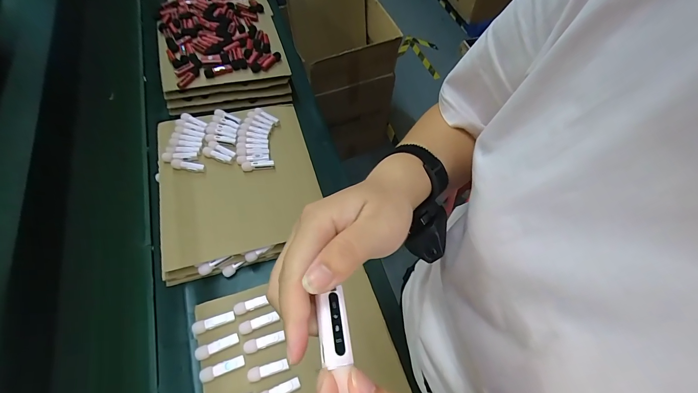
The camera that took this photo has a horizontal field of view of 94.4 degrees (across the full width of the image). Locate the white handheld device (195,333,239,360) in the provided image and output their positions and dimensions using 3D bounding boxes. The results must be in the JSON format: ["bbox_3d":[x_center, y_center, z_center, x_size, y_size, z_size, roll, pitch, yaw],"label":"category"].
[{"bbox_3d":[-0.205,0.231,0.501,0.063,0.012,0.019,-22,63,-14],"label":"white handheld device"}]

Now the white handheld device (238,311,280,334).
[{"bbox_3d":[-0.148,0.204,0.524,0.059,0.010,0.019,-17,62,-11],"label":"white handheld device"}]

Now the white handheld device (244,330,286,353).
[{"bbox_3d":[-0.135,0.228,0.508,0.061,0.009,0.019,-14,62,-10],"label":"white handheld device"}]

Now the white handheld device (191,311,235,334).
[{"bbox_3d":[-0.218,0.202,0.521,0.063,0.016,0.017,-17,62,-12],"label":"white handheld device"}]

